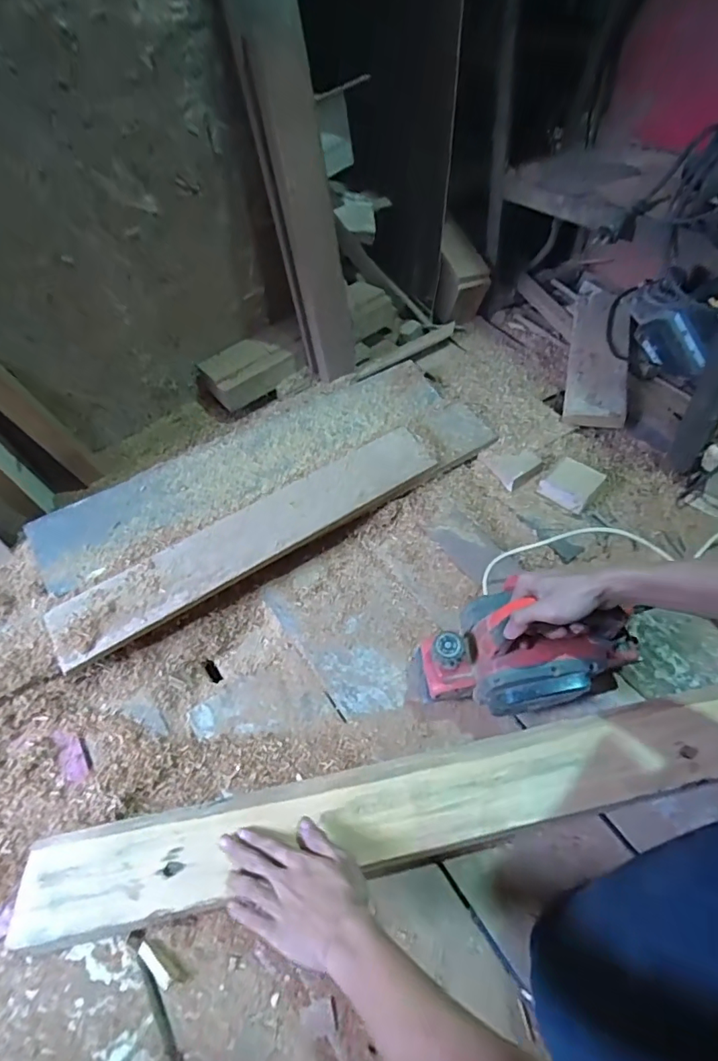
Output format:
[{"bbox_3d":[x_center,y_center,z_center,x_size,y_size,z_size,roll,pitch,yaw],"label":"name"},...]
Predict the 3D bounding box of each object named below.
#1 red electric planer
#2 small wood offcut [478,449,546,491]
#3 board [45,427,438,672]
[{"bbox_3d":[0.190,0.136,0.596,0.253,0.133,0.122,-9,54,14],"label":"red electric planer"},{"bbox_3d":[0.269,-0.119,0.886,0.077,0.034,0.088,-34,61,-17],"label":"small wood offcut"},{"bbox_3d":[-0.157,0.001,0.781,0.629,0.015,0.110,-32,57,-13],"label":"board"}]

